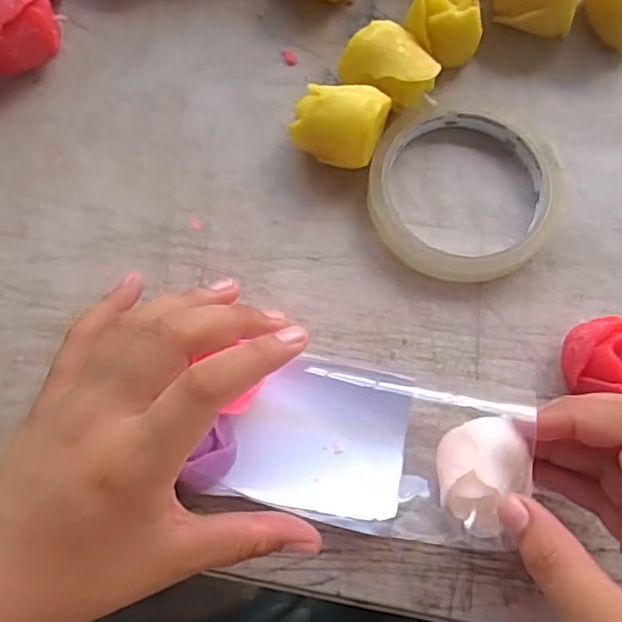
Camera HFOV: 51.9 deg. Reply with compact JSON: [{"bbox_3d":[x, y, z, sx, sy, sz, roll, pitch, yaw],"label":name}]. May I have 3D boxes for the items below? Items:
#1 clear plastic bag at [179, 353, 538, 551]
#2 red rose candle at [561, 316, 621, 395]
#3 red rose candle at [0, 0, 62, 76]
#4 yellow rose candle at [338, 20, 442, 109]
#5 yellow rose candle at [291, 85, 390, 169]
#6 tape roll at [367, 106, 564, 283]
[{"bbox_3d":[0.023,0.054,0.265,0.126,0.041,0.068,12,74,2],"label":"clear plastic bag"},{"bbox_3d":[0.125,0.021,0.274,0.028,0.040,0.030,8,74,1],"label":"red rose candle"},{"bbox_3d":[-0.145,-0.137,0.318,0.038,0.034,0.032,-18,75,-6],"label":"red rose candle"},{"bbox_3d":[0.038,-0.117,0.316,0.044,0.032,0.030,28,75,7],"label":"yellow rose candle"},{"bbox_3d":[0.013,-0.088,0.308,0.040,0.032,0.032,22,74,5],"label":"yellow rose candle"},{"bbox_3d":[0.074,-0.057,0.309,0.090,0.014,0.086,0,74,-1],"label":"tape roll"}]

